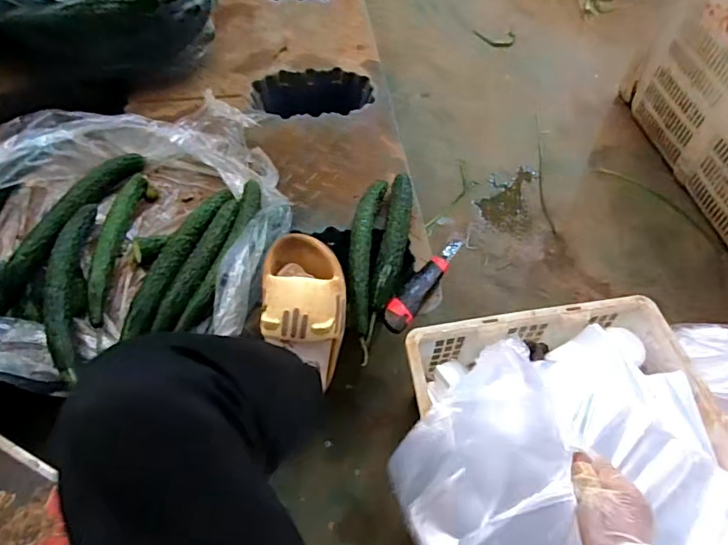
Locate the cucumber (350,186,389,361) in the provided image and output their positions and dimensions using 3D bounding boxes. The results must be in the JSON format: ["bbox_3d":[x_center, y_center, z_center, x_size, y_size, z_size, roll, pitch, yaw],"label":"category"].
[{"bbox_3d":[-0.002,-0.029,0.727,0.048,0.035,0.283,7,58,2],"label":"cucumber"}]

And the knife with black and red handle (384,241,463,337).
[{"bbox_3d":[0.088,0.012,0.712,0.037,0.018,0.191,31,62,16],"label":"knife with black and red handle"}]

